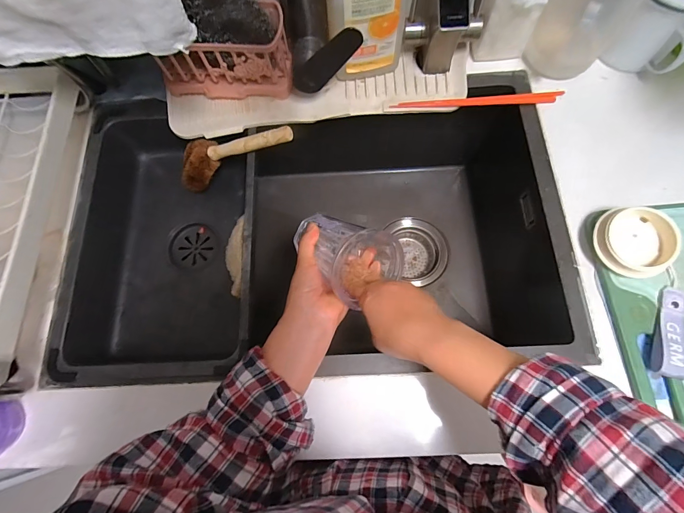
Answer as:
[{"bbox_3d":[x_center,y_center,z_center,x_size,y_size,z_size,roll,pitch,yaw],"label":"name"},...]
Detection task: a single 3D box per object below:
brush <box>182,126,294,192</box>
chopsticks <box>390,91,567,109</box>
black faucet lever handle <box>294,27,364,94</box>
[{"bbox_3d":[-0.154,-0.146,0.490,0.201,0.043,0.065,-9,71,24],"label":"brush"},{"bbox_3d":[0.196,-0.224,0.495,0.240,0.004,0.017,-3,73,1],"label":"chopsticks"},{"bbox_3d":[-0.019,-0.243,0.431,0.107,0.030,0.021,-21,68,40],"label":"black faucet lever handle"}]

